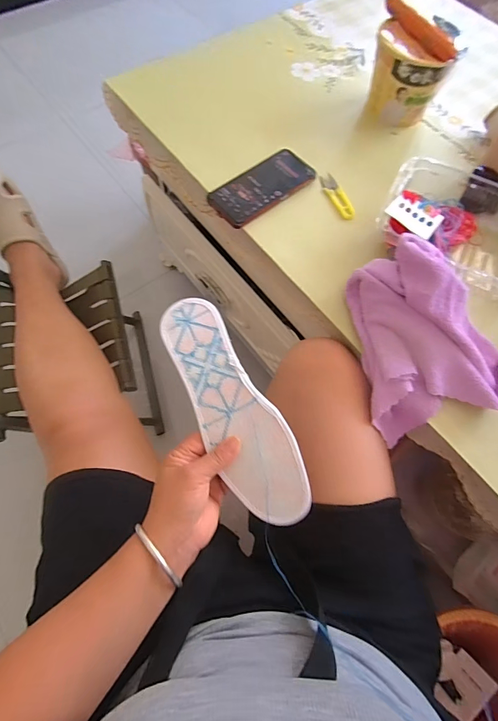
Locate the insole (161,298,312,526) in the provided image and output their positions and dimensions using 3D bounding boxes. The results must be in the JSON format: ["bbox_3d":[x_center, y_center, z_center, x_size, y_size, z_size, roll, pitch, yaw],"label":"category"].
[{"bbox_3d":[-0.016,0.048,0.378,0.077,0.017,0.247,-31,82,8],"label":"insole"}]

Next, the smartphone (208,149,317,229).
[{"bbox_3d":[0.021,-0.264,0.558,0.162,0.015,0.079,-38,73,-17],"label":"smartphone"}]

